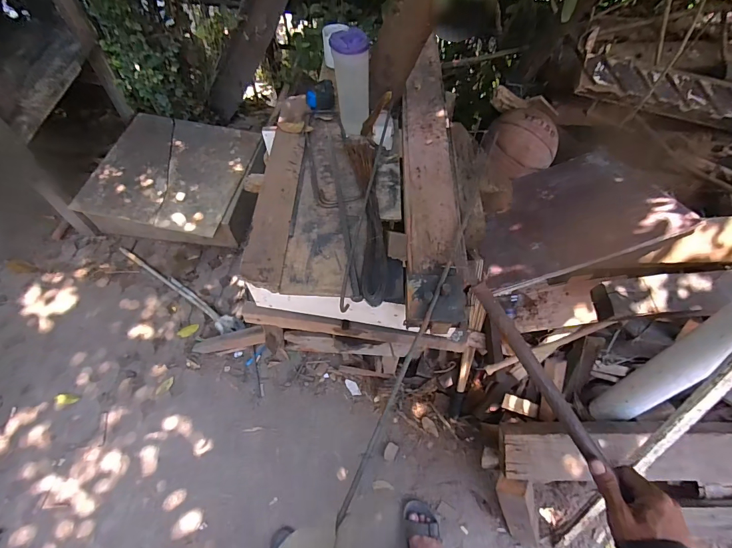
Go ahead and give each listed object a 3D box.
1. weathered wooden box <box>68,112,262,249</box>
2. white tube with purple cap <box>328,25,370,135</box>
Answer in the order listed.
[{"bbox_3d":[-0.822,-0.408,1.636,0.628,0.153,0.591,7,63,2],"label":"weathered wooden box"},{"bbox_3d":[-0.033,-0.440,0.870,0.082,0.219,0.073,-13,62,-9],"label":"white tube with purple cap"}]

